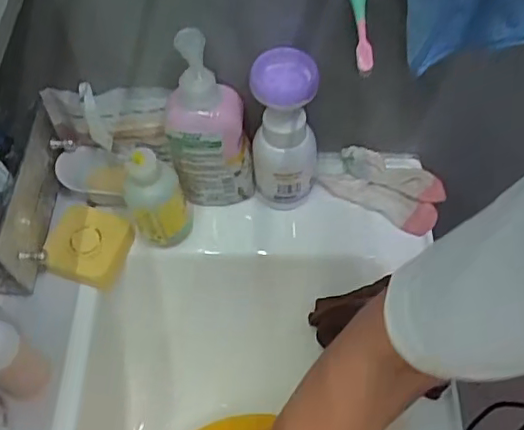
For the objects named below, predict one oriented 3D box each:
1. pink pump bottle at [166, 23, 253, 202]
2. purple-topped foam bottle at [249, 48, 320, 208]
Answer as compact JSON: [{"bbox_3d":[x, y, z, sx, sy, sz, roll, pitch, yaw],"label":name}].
[{"bbox_3d":[-0.056,-0.091,0.618,0.084,0.208,0.052,-7,58,-1],"label":"pink pump bottle"},{"bbox_3d":[0.024,-0.084,0.627,0.068,0.174,0.068,-8,58,-2],"label":"purple-topped foam bottle"}]

